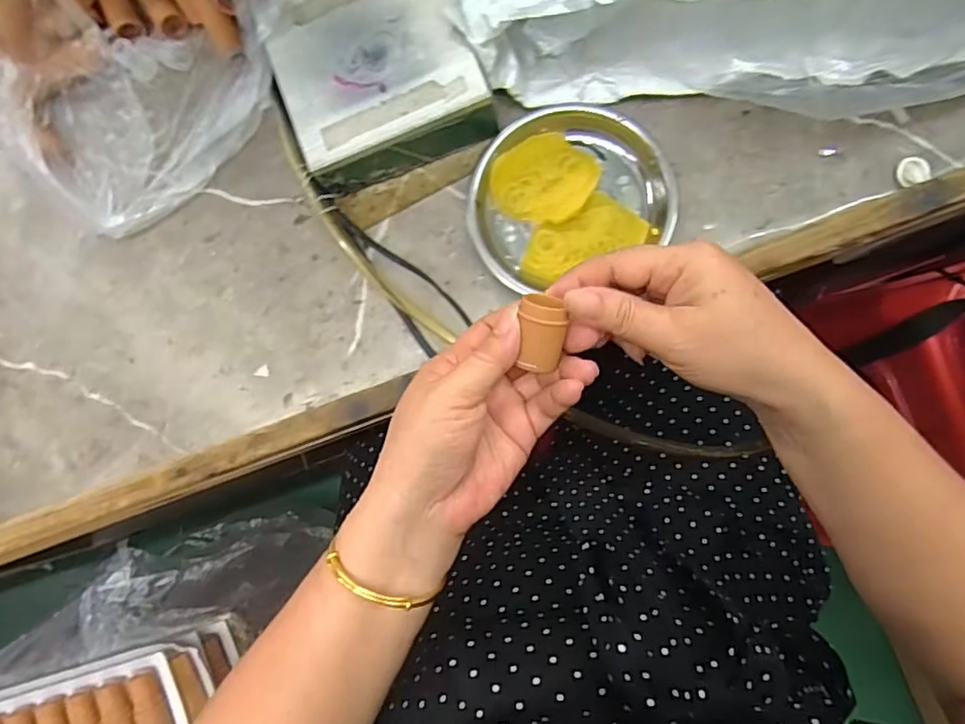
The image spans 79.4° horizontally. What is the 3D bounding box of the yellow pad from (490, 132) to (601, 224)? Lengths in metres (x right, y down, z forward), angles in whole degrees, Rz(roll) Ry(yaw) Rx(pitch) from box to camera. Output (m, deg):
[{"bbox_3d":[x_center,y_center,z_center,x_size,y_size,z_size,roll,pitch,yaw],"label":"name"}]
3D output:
[{"bbox_3d":[0.042,-0.121,0.389,0.064,0.011,0.059,-36,83,2],"label":"yellow pad"}]

